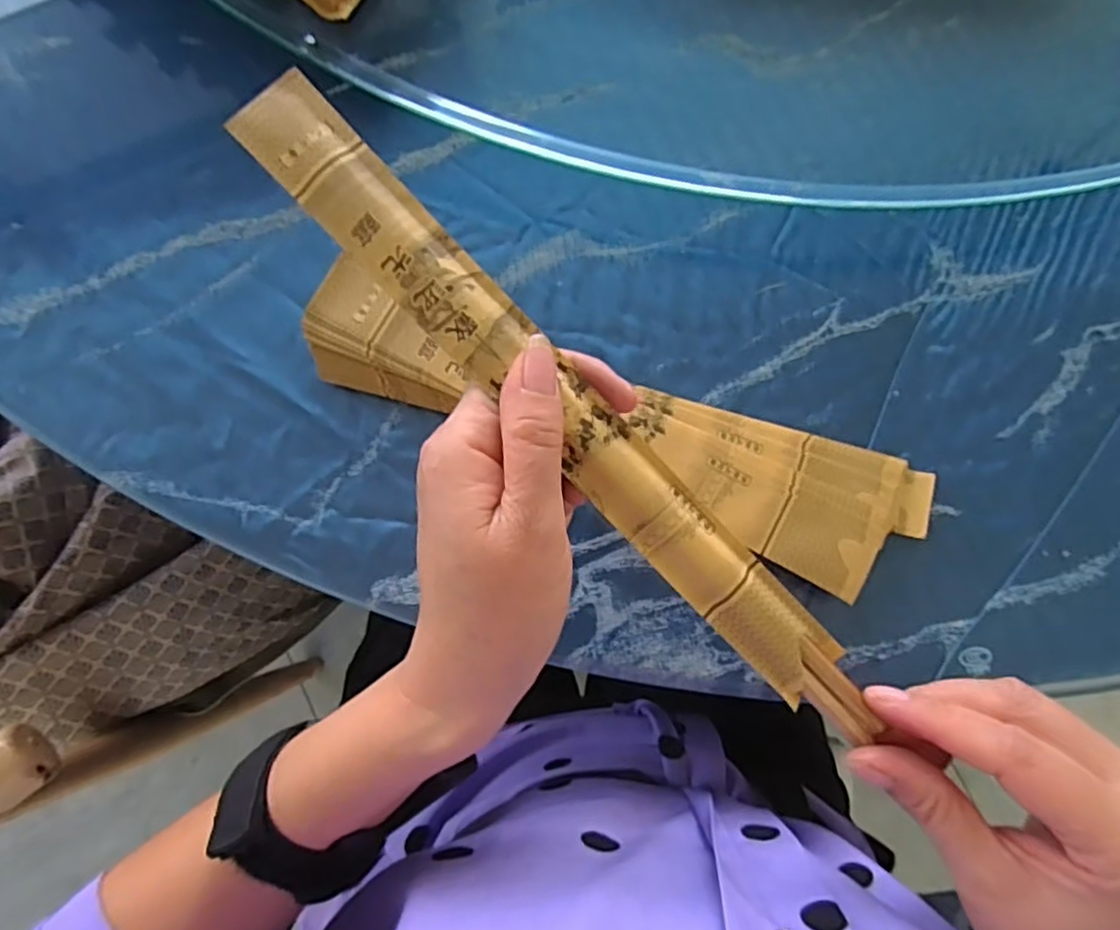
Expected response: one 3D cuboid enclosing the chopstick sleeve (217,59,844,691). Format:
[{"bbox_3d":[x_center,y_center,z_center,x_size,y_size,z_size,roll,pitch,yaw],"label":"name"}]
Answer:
[{"bbox_3d":[-0.005,-0.023,0.226,0.028,0.005,0.256,-44,93,-8],"label":"chopstick sleeve"}]

